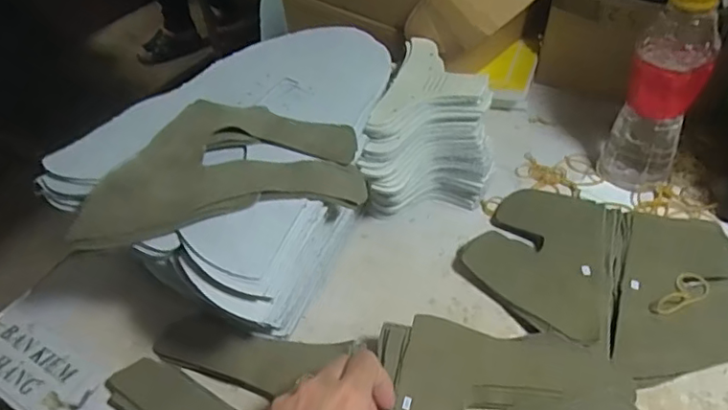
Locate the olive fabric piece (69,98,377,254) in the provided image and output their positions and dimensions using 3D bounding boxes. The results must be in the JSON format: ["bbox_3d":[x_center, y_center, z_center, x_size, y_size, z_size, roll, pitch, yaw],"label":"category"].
[{"bbox_3d":[-0.102,-0.036,0.411,0.187,0.019,0.124,-11,45,-6],"label":"olive fabric piece"}]

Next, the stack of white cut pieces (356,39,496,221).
[{"bbox_3d":[0.062,-0.052,0.495,0.097,0.113,0.144,10,46,15],"label":"stack of white cut pieces"}]

